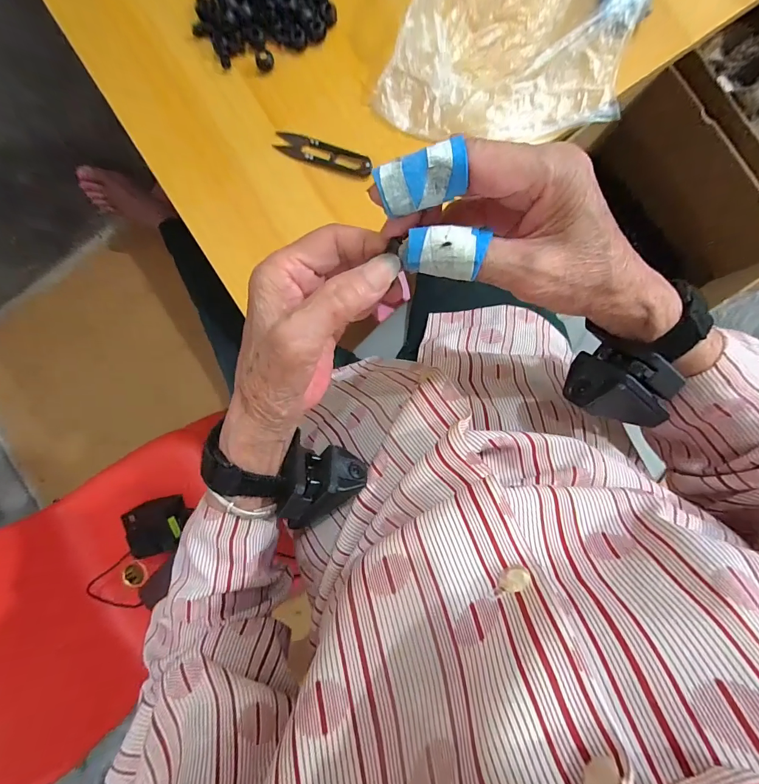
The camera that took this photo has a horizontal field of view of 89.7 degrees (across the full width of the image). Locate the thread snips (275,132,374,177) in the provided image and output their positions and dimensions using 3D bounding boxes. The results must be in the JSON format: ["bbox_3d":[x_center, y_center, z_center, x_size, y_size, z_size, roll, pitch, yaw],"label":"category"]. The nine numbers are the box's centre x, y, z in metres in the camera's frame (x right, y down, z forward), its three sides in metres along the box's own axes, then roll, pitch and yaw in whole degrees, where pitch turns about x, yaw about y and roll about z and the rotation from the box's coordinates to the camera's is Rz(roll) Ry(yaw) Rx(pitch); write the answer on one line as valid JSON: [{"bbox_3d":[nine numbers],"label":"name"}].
[{"bbox_3d":[-0.057,-0.236,0.377,0.097,0.004,0.024,19,92,5],"label":"thread snips"}]

